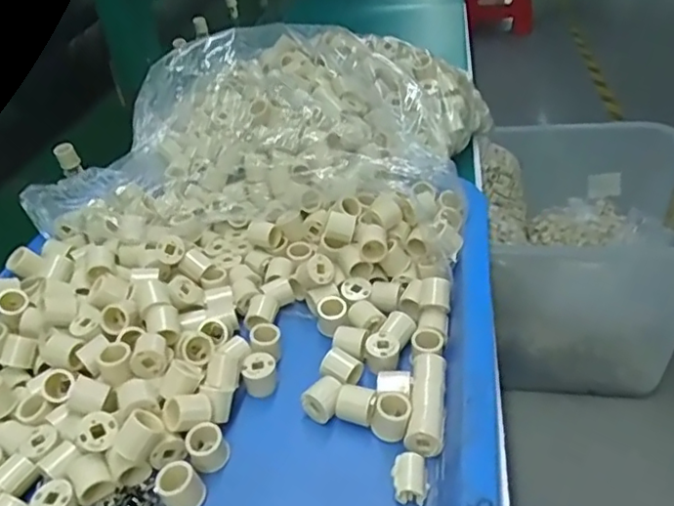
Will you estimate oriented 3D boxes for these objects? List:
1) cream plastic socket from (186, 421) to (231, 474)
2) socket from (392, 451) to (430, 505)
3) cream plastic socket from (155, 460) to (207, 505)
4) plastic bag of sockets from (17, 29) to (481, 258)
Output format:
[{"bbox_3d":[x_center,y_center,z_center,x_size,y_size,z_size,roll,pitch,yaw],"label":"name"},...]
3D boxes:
[{"bbox_3d":[-0.068,0.102,0.318,0.019,0.020,0.019,-21,38,-16],"label":"cream plastic socket"},{"bbox_3d":[0.037,0.112,0.300,0.017,0.013,0.022,-4,37,6],"label":"socket"},{"bbox_3d":[-0.077,0.117,0.300,0.020,0.019,0.018,-24,39,-20],"label":"cream plastic socket"},{"bbox_3d":[-0.043,-0.119,0.525,0.325,0.090,0.289,1,37,12],"label":"plastic bag of sockets"}]

